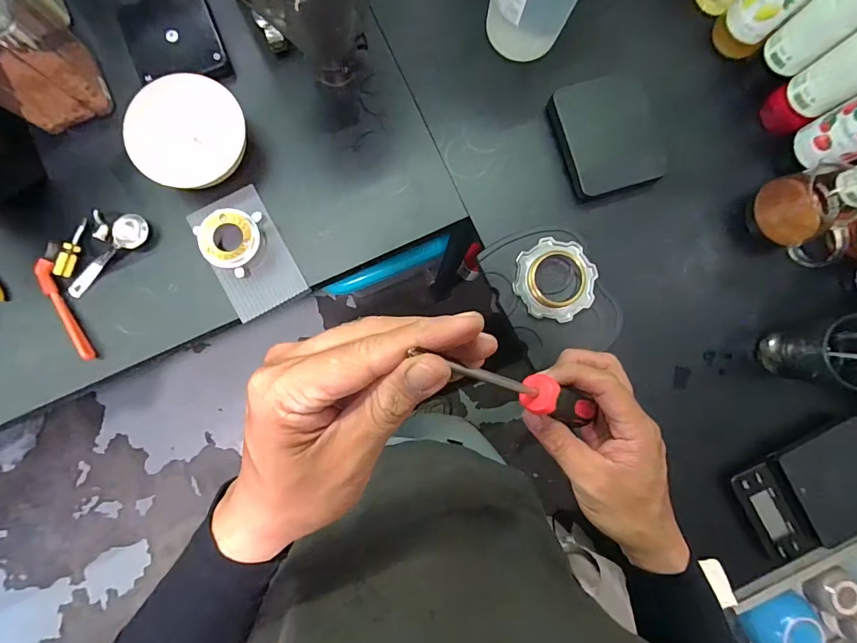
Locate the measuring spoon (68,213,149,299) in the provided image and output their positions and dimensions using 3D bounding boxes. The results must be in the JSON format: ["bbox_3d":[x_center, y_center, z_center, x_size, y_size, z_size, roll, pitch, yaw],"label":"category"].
[{"bbox_3d":[-0.427,-0.086,0.540,0.034,0.024,0.137,42,85,2],"label":"measuring spoon"}]

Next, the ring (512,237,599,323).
[{"bbox_3d":[0.174,-0.057,0.556,0.109,0.020,0.107,0,85,-2],"label":"ring"}]

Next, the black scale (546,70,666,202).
[{"bbox_3d":[0.243,-0.256,0.567,0.137,0.037,0.158,-17,86,-3],"label":"black scale"}]

